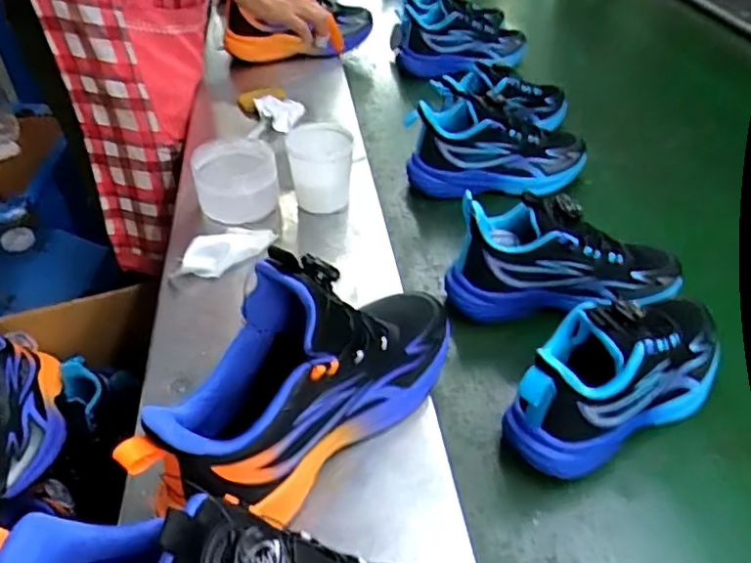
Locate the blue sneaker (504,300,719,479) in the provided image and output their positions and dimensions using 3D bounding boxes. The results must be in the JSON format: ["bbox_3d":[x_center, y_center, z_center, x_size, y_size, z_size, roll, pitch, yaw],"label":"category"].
[{"bbox_3d":[0.197,0.068,0.477,0.212,0.115,0.074,-23,45,-26],"label":"blue sneaker"}]

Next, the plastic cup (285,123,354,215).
[{"bbox_3d":[-0.061,-0.124,0.693,0.069,0.093,0.068,0,39,0],"label":"plastic cup"}]

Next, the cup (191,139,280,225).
[{"bbox_3d":[-0.157,-0.115,0.693,0.087,0.066,0.078,-7,40,-9],"label":"cup"}]

